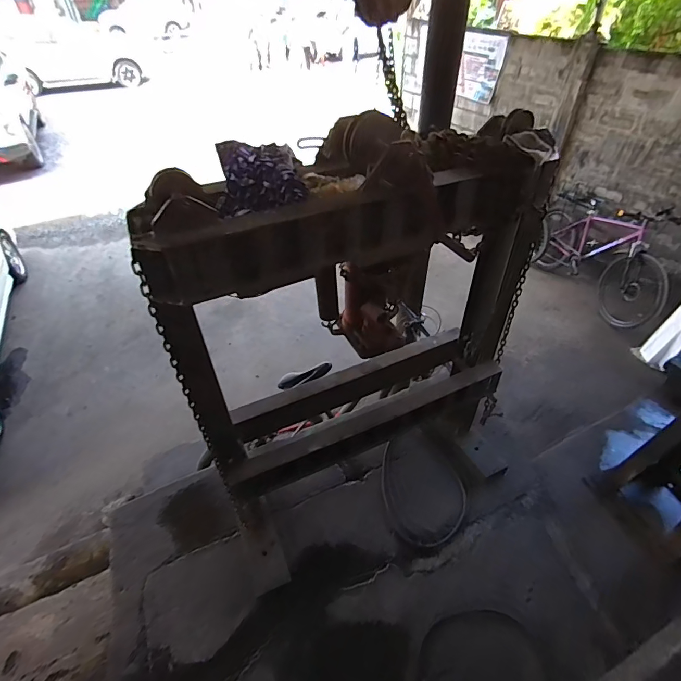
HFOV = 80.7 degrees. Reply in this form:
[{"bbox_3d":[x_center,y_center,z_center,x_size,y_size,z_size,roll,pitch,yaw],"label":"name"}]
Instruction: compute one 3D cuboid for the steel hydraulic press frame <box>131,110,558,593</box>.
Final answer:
[{"bbox_3d":[0.101,0.099,1.299,1.049,1.350,0.431,-29,49,-26],"label":"steel hydraulic press frame"}]

